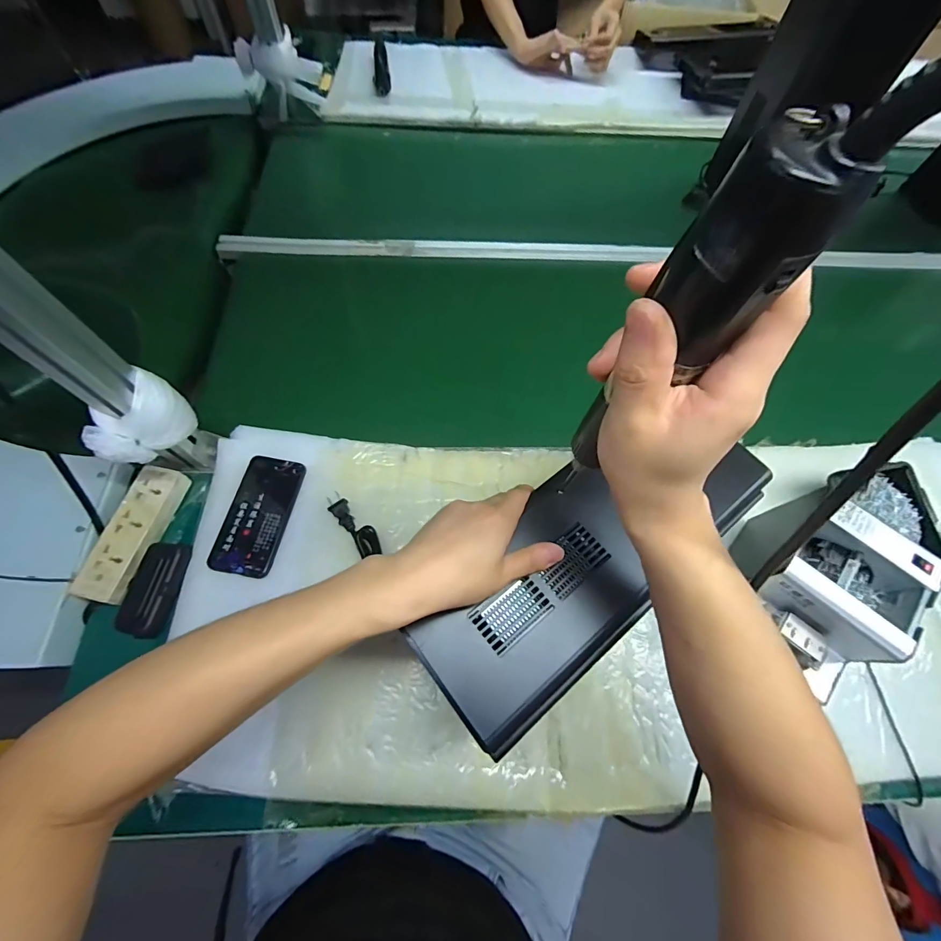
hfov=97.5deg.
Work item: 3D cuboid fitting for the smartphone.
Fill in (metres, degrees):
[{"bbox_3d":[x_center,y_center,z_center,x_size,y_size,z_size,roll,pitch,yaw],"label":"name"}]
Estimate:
[{"bbox_3d":[-0.274,0.055,0.534,0.078,0.007,0.154,11,65,2],"label":"smartphone"}]

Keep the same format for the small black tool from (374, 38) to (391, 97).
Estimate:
[{"bbox_3d":[-0.217,-0.976,0.995,0.040,0.052,0.182,-6,65,-6],"label":"small black tool"}]

